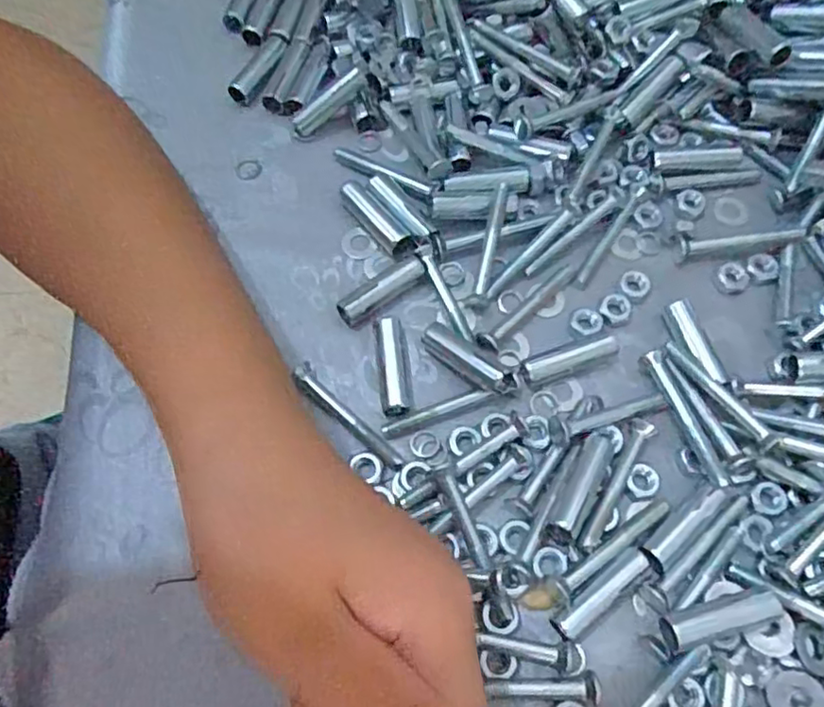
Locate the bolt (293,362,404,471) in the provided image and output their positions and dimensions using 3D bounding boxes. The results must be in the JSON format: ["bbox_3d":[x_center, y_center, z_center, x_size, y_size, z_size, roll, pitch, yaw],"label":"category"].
[{"bbox_3d":[-0.024,0.024,0.248,0.055,0.007,0.009,41,72,15],"label":"bolt"}]

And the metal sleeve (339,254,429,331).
[{"bbox_3d":[-0.012,-0.026,0.269,0.040,0.011,0.012,-35,72,-15],"label":"metal sleeve"}]

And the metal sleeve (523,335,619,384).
[{"bbox_3d":[0.063,0.003,0.260,0.040,0.010,0.008,-17,68,-9],"label":"metal sleeve"}]

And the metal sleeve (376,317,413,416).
[{"bbox_3d":[-0.007,0.005,0.262,0.012,0.008,0.042,-5,67,-4],"label":"metal sleeve"}]

